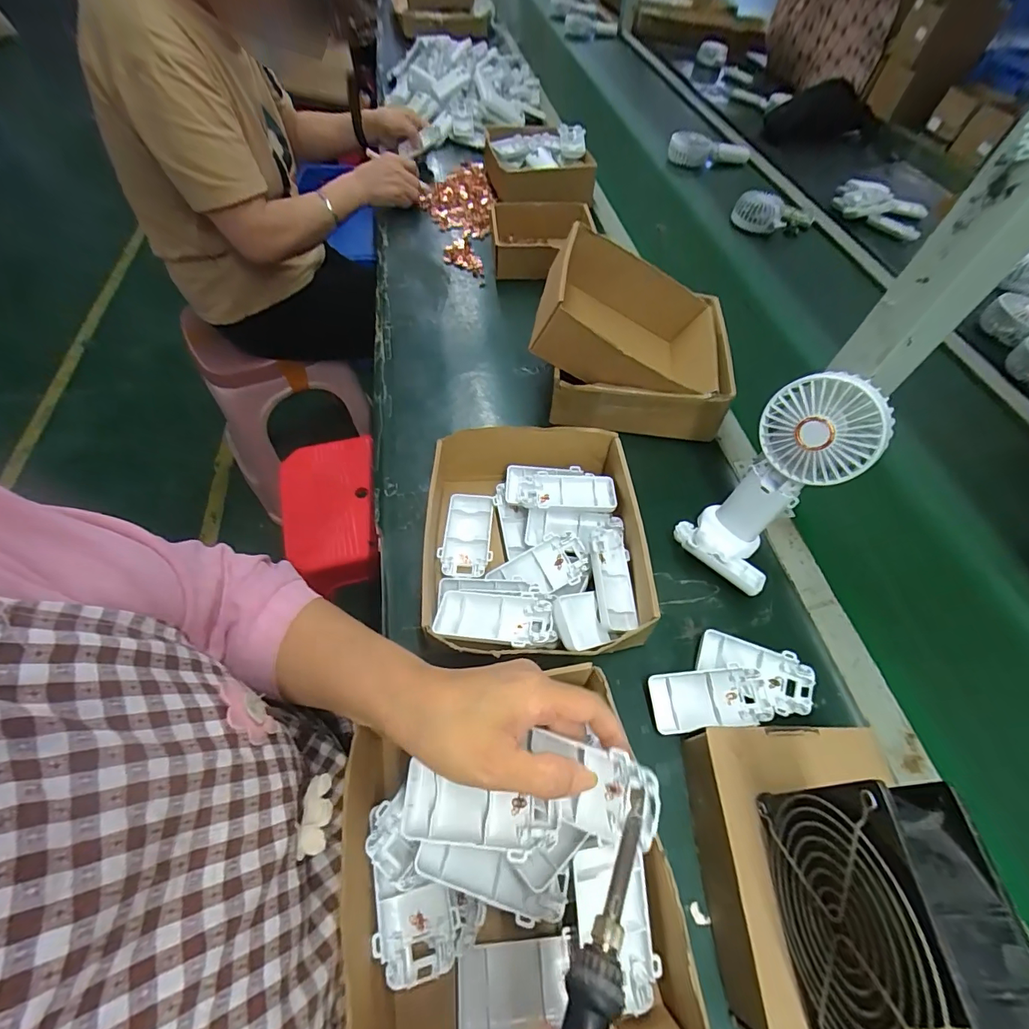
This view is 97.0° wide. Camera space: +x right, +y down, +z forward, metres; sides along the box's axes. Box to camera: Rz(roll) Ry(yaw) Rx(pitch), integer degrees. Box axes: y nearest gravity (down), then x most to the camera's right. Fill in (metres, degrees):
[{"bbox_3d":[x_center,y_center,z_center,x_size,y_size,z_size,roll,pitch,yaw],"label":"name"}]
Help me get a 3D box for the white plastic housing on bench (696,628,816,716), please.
[{"bbox_3d":[0.211,0.139,0.396,0.095,0.018,0.049,17,58,9],"label":"white plastic housing on bench"}]

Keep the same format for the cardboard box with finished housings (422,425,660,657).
[{"bbox_3d":[0.017,0.025,0.436,0.206,0.066,0.230,-1,57,-3],"label":"cardboard box with finished housings"}]

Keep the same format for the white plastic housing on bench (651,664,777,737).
[{"bbox_3d":[0.161,0.156,0.381,0.094,0.025,0.046,-5,57,-6],"label":"white plastic housing on bench"}]

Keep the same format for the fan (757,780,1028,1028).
[{"bbox_3d":[0.183,0.206,0.226,0.045,0.111,0.118,3,57,-1],"label":"fan"}]

